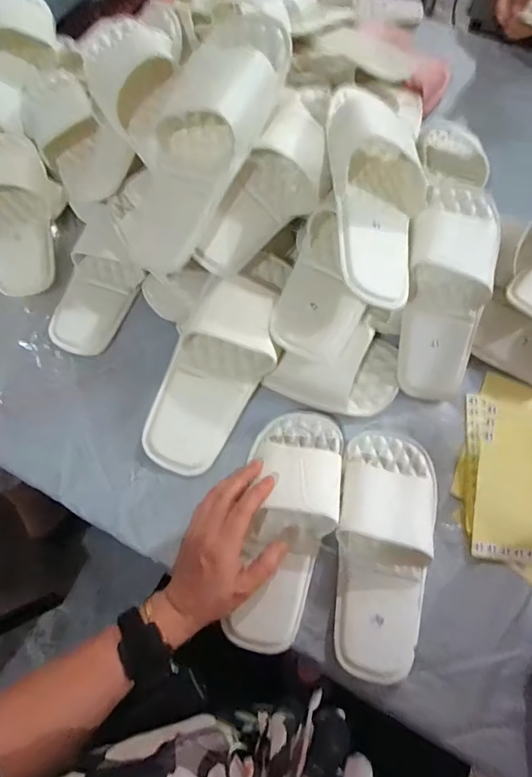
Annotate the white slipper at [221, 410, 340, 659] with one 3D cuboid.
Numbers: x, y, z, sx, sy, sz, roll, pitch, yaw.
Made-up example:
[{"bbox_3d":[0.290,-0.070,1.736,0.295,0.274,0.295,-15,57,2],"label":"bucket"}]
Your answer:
[{"bbox_3d":[0.020,0.134,0.453,0.092,0.049,0.239,11,74,5],"label":"white slipper"}]

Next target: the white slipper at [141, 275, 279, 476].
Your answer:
[{"bbox_3d":[-0.058,-0.014,0.507,0.106,0.055,0.220,24,90,9],"label":"white slipper"}]

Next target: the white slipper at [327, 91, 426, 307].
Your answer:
[{"bbox_3d":[0.121,-0.204,0.460,0.117,0.062,0.244,4,76,-24],"label":"white slipper"}]

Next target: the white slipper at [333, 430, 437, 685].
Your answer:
[{"bbox_3d":[0.116,0.154,0.443,0.096,0.040,0.233,12,69,5],"label":"white slipper"}]

